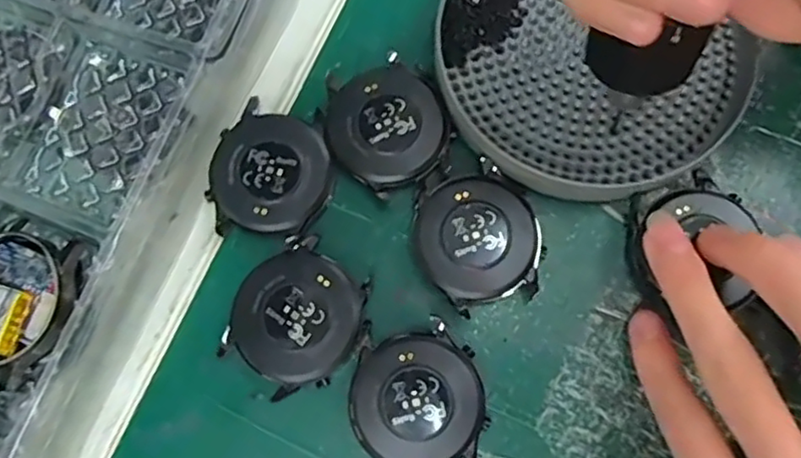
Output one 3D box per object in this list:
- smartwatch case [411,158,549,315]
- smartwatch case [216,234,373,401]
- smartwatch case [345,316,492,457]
[{"bbox_3d":[0.028,0.003,0.227,0.046,0.009,0.048,-18,77,-2],"label":"smartwatch case"},{"bbox_3d":[-0.036,0.031,0.222,0.043,0.009,0.047,37,81,10],"label":"smartwatch case"},{"bbox_3d":[0.005,0.059,0.215,0.045,0.010,0.047,-13,77,-1],"label":"smartwatch case"}]

